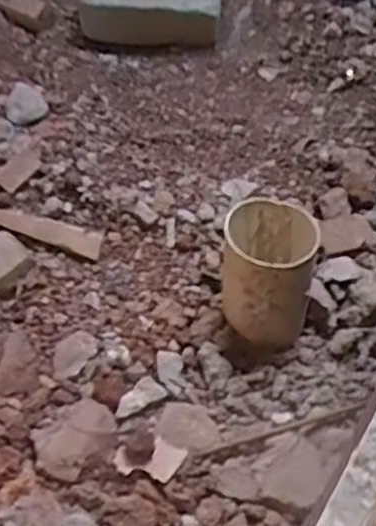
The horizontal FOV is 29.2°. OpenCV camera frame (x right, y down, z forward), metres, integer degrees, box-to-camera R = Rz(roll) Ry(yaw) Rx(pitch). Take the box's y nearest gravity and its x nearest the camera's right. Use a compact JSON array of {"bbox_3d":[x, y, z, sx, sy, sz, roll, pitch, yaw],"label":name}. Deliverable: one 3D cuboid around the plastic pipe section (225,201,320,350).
[{"bbox_3d":[0.079,0.007,0.718,0.083,0.119,0.096,9,52,6],"label":"plastic pipe section"}]

